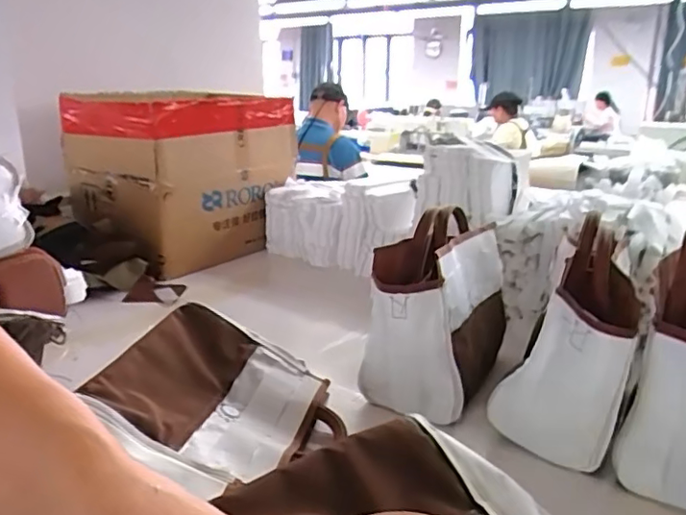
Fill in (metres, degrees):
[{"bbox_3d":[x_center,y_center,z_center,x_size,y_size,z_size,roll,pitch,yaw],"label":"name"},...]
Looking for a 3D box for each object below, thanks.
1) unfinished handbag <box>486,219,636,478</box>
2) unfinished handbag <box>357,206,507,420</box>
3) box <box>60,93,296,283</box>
[{"bbox_3d":[0.242,0.094,0.618,0.130,0.217,0.110,10,19,31],"label":"unfinished handbag"},{"bbox_3d":[0.128,0.068,0.750,0.127,0.217,0.237,8,18,25],"label":"unfinished handbag"},{"bbox_3d":[-0.357,-0.171,1.319,0.318,0.358,0.438,10,19,31],"label":"box"}]

